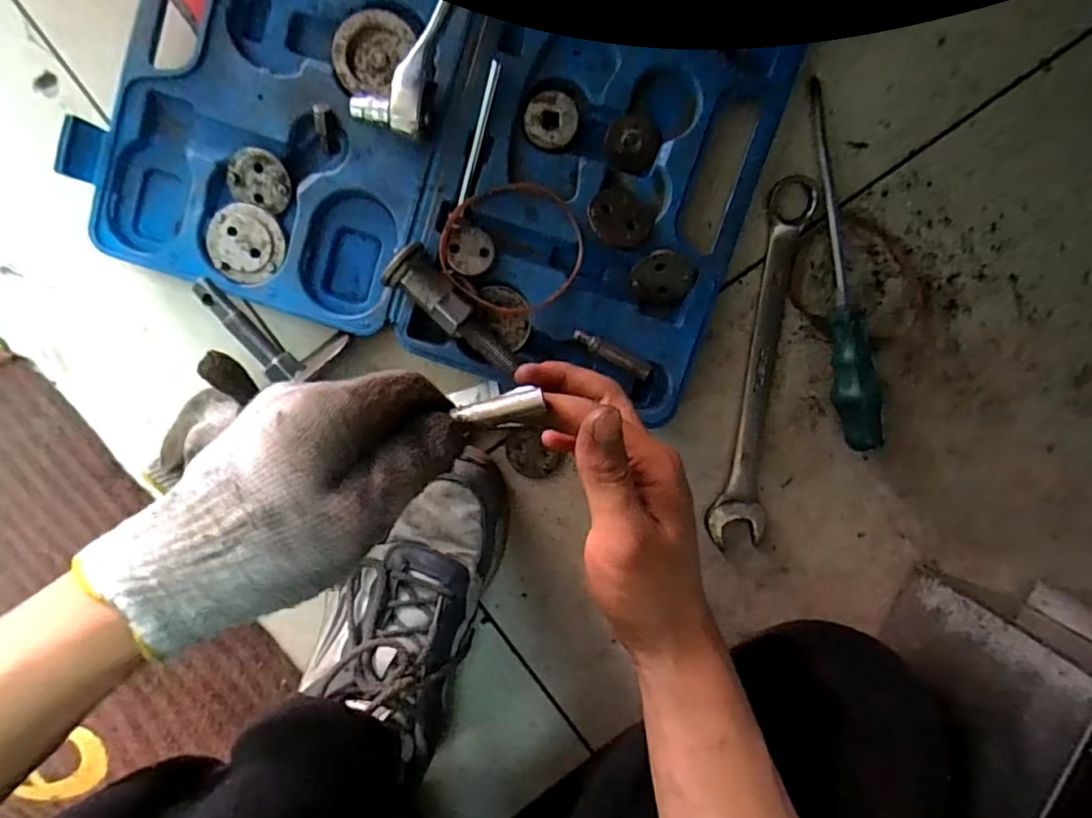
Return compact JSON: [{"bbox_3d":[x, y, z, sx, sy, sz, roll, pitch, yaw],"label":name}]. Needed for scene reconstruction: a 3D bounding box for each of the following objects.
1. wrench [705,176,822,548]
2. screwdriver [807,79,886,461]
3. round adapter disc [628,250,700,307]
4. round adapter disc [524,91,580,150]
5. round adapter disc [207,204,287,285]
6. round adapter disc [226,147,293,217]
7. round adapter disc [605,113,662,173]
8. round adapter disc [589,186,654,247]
[{"bbox_3d":[0.150,-0.029,0.413,0.039,0.010,0.252,5,97,-2],"label":"wrench"},{"bbox_3d":[0.196,-0.093,0.393,0.023,0.032,0.240,-10,97,0],"label":"screwdriver"},{"bbox_3d":[0.076,-0.086,0.387,0.039,0.004,0.037,4,118,7],"label":"round adapter disc"},{"bbox_3d":[0.003,-0.184,0.374,0.033,0.004,0.033,0,97,-1],"label":"round adapter disc"},{"bbox_3d":[-0.197,-0.108,0.387,0.050,0.004,0.049,0,97,-1],"label":"round adapter disc"},{"bbox_3d":[-0.186,-0.149,0.385,0.040,0.004,0.036,20,113,-11],"label":"round adapter disc"},{"bbox_3d":[0.056,-0.172,0.380,0.035,0.005,0.032,0,97,-1],"label":"round adapter disc"},{"bbox_3d":[0.046,-0.119,0.372,0.041,0.009,0.041,4,74,-15],"label":"round adapter disc"}]

